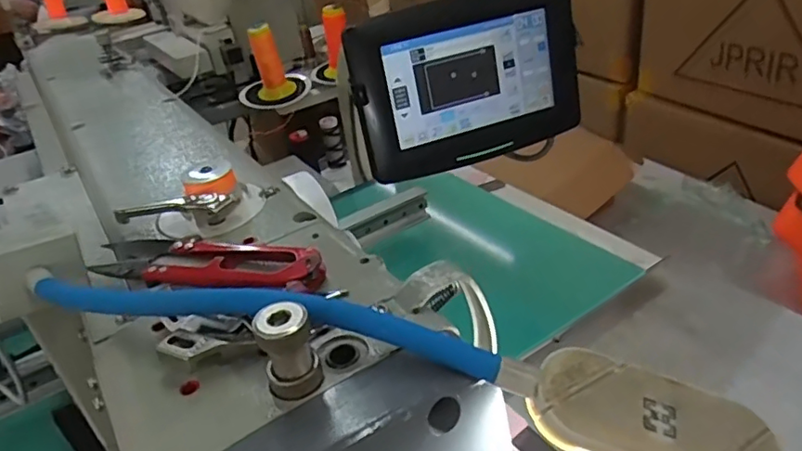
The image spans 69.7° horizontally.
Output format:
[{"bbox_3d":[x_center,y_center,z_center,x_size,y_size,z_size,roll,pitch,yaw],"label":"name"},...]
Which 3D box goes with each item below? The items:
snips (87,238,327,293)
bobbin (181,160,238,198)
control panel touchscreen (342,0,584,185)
[{"bbox_3d":[-0.083,0.016,0.242,0.121,0.014,0.028,8,35,24],"label":"snips"},{"bbox_3d":[-0.095,-0.023,0.284,0.024,0.012,0.018,-29,37,-30],"label":"bobbin"},{"bbox_3d":[0.064,-0.127,0.504,0.211,0.137,0.032,-18,33,-16],"label":"control panel touchscreen"}]

